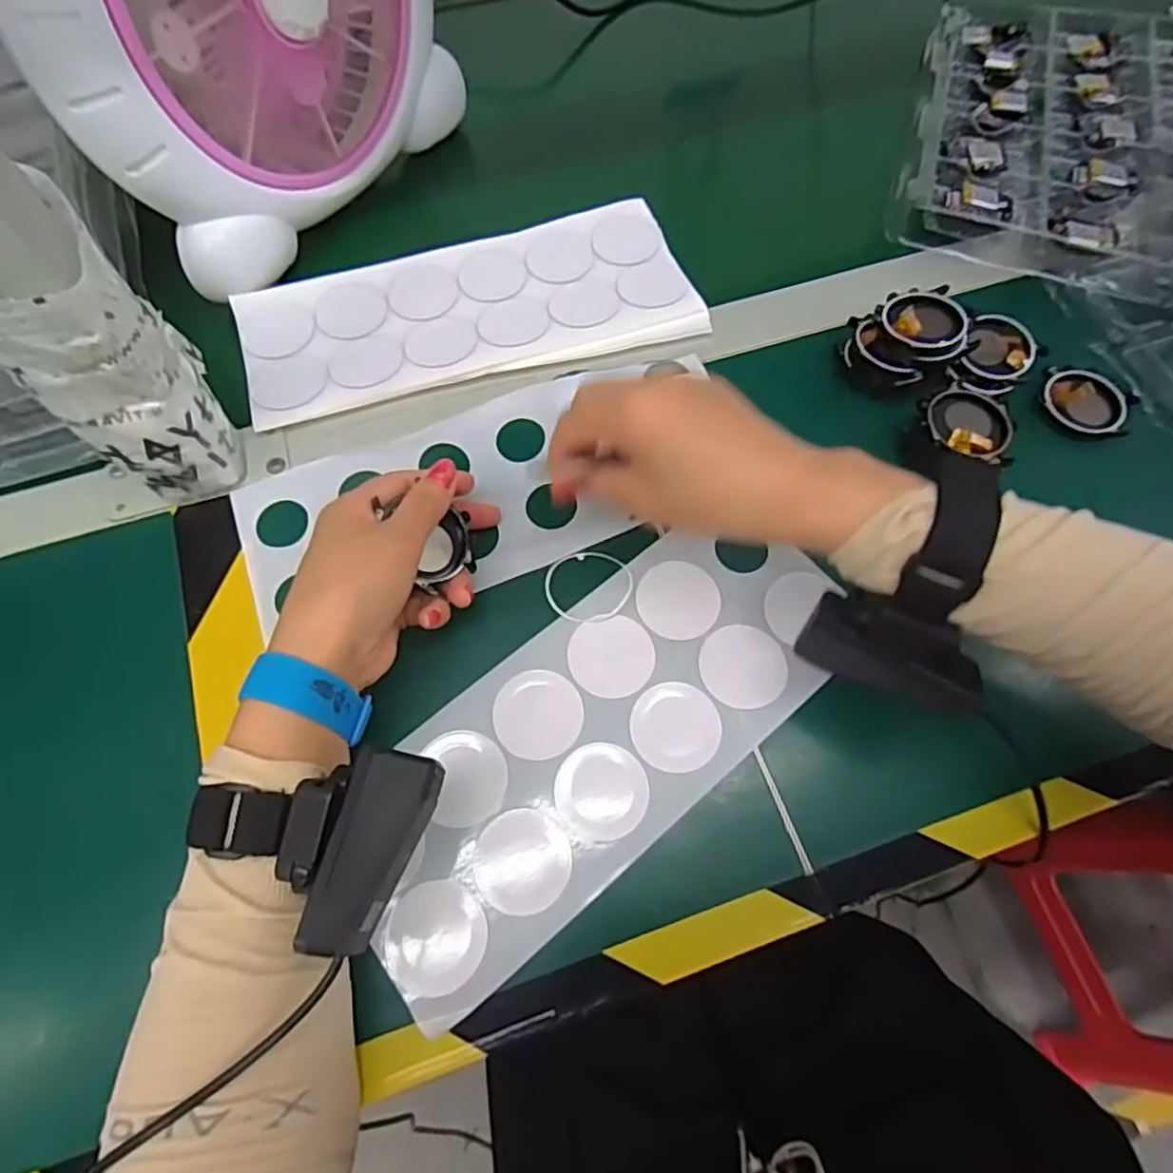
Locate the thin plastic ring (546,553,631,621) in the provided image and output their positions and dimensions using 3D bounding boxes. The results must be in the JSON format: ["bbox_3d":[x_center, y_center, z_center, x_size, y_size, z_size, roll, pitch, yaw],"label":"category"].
[{"bbox_3d":[0.001,-0.001,0.346,0.045,0.004,0.041,0,66,0],"label":"thin plastic ring"}]

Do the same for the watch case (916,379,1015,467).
[{"bbox_3d":[0.208,-0.087,0.358,0.047,0.009,0.050,-30,69,-18],"label":"watch case"}]

